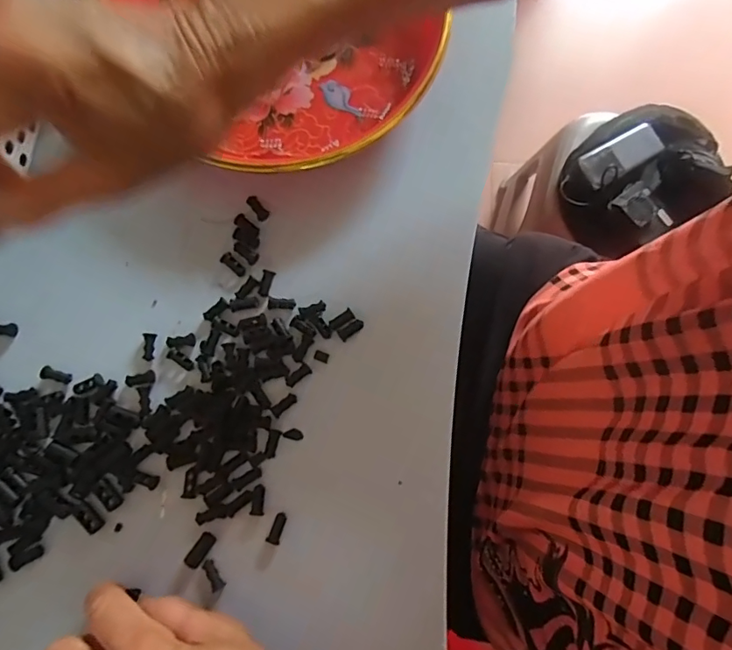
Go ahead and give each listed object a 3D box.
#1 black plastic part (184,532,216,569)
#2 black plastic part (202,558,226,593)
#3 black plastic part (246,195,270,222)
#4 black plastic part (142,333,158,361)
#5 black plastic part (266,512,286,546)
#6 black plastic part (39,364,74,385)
[{"bbox_3d":[-0.092,0.125,0.274,0.009,0.004,0.019,33,67,5],"label":"black plastic part"},{"bbox_3d":[-0.084,0.137,0.270,0.007,0.004,0.017,-29,81,-6],"label":"black plastic part"},{"bbox_3d":[-0.069,-0.075,0.315,0.008,0.005,0.019,-35,82,-7],"label":"black plastic part"},{"bbox_3d":[-0.130,0.013,0.295,0.007,0.004,0.017,1,79,-1],"label":"black plastic part"},{"bbox_3d":[-0.050,0.114,0.276,0.007,0.004,0.017,17,80,2],"label":"black plastic part"},{"bbox_3d":[-0.184,0.030,0.291,0.018,0.004,0.008,19,80,3],"label":"black plastic part"}]

